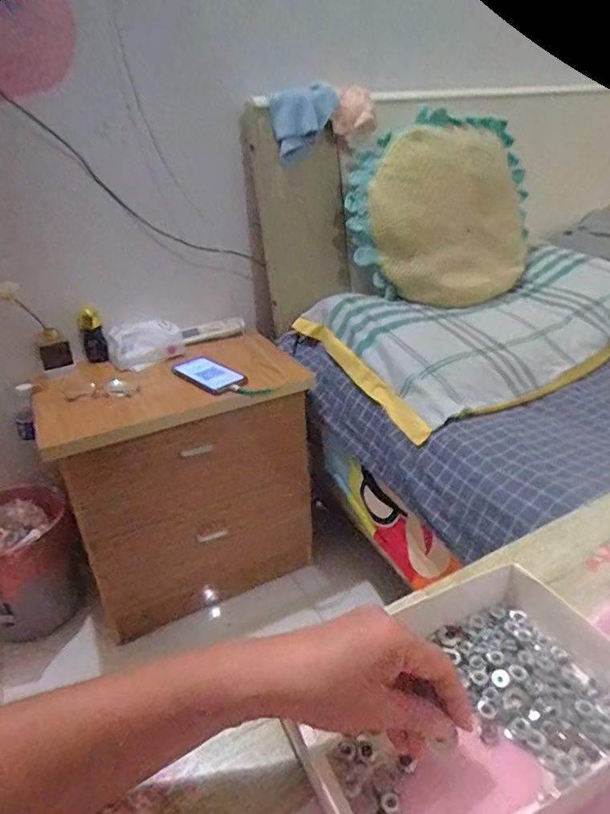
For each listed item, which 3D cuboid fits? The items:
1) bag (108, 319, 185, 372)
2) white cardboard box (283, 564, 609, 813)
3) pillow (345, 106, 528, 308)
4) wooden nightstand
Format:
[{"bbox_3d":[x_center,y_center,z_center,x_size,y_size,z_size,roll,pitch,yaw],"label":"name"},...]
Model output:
[{"bbox_3d":[-0.296,-0.116,0.992,0.134,0.055,0.100,-12,29,-14],"label":"bag"},{"bbox_3d":[0.105,0.186,0.339,0.218,0.028,0.140,-16,30,-21],"label":"white cardboard box"},{"bbox_3d":[0.318,-0.440,1.158,0.441,0.096,0.520,9,69,-11],"label":"pillow"},{"bbox_3d":[-0.218,0.116,1.005,0.431,0.370,0.296,-14,30,-18],"label":"wooden nightstand"}]

